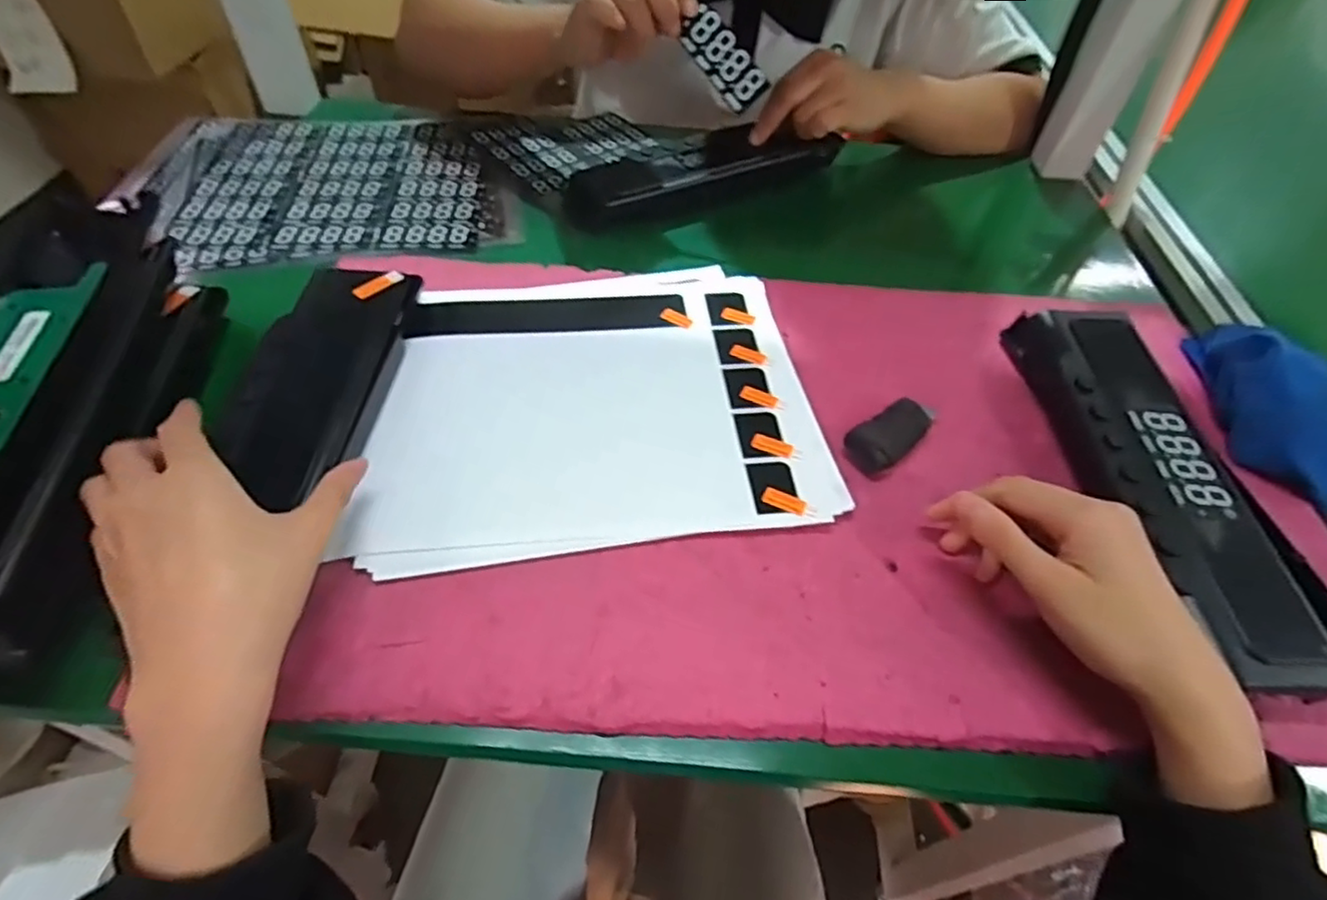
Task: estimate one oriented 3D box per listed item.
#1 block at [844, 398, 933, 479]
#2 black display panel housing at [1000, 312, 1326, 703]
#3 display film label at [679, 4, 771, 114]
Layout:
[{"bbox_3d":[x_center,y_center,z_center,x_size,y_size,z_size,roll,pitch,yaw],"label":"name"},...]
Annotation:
[{"bbox_3d":[0.134,-0.008,0.390,0.056,0.015,0.028,-29,58,-25],"label":"block"},{"bbox_3d":[0.276,0.007,0.370,0.074,0.039,0.256,-3,51,-7],"label":"black display panel housing"},{"bbox_3d":[0.044,-0.283,0.481,0.070,0.031,0.004,49,15,-9],"label":"display film label"}]

